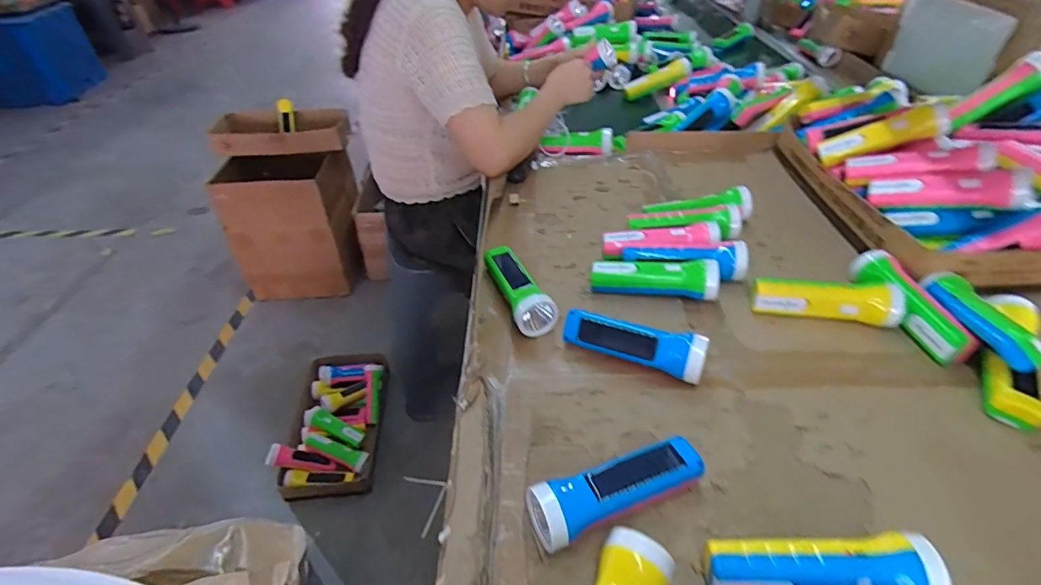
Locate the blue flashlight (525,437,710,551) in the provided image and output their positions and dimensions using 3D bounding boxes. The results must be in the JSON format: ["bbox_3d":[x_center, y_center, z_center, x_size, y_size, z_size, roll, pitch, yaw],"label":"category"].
[{"bbox_3d":[0.088,0.179,0.457,0.163,0.044,0.049,-19,44,-15],"label":"blue flashlight"}]

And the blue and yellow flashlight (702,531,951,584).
[{"bbox_3d":[0.231,0.224,0.393,0.167,0.061,0.052,0,41,1],"label":"blue and yellow flashlight"}]

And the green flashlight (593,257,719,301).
[{"bbox_3d":[0.181,-0.019,0.684,0.166,0.052,0.043,7,44,13],"label":"green flashlight"}]

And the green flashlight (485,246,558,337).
[{"bbox_3d":[-0.003,-0.009,0.677,0.054,0.051,0.155,-17,44,-13],"label":"green flashlight"}]

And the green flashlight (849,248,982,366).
[{"bbox_3d":[0.474,0.014,0.624,0.051,0.048,0.164,-12,43,-8],"label":"green flashlight"}]

